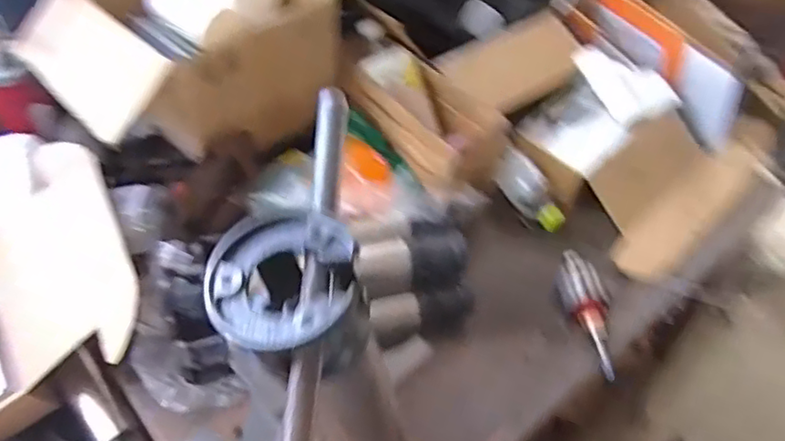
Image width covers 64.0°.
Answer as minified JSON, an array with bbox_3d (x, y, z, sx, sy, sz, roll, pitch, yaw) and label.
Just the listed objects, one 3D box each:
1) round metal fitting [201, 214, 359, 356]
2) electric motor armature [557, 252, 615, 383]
[{"bbox_3d":[-0.054,0.028,0.302,0.068,0.021,0.071,0,49,0],"label":"round metal fitting"},{"bbox_3d":[0.262,0.118,0.830,0.051,0.042,0.186,-9,49,-8],"label":"electric motor armature"}]

